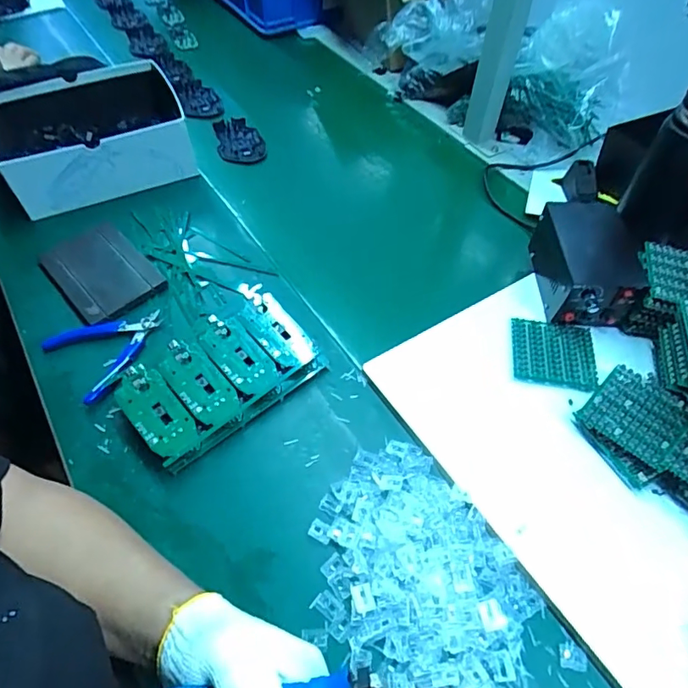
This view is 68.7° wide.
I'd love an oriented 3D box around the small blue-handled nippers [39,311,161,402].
[{"bbox_3d":[-0.246,0.012,0.518,0.113,0.027,0.090,-17,56,-13],"label":"small blue-handled nippers"}]

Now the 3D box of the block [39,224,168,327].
[{"bbox_3d":[-0.281,-0.082,0.587,0.095,0.020,0.133,-37,63,-25],"label":"block"}]

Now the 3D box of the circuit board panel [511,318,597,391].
[{"bbox_3d":[0.226,0.009,0.541,0.089,0.009,0.082,8,54,4],"label":"circuit board panel"}]

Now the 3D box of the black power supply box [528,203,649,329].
[{"bbox_3d":[0.289,-0.099,0.596,0.109,0.060,0.157,4,54,1],"label":"black power supply box"}]

